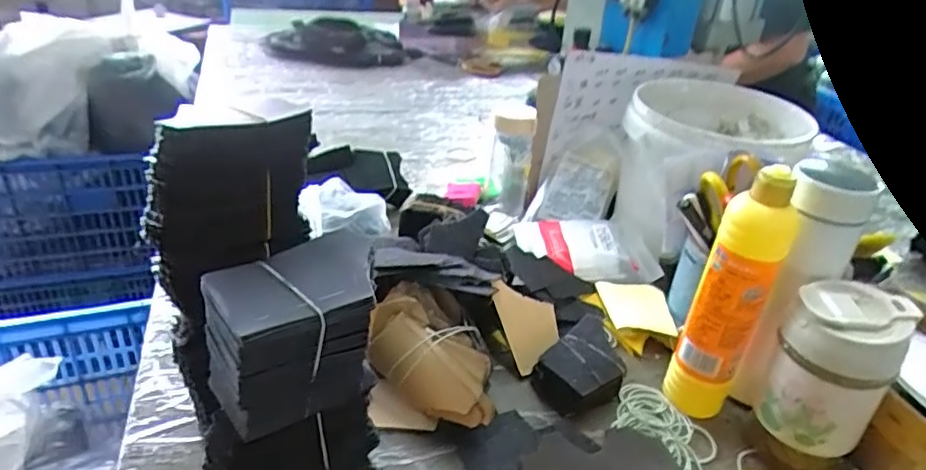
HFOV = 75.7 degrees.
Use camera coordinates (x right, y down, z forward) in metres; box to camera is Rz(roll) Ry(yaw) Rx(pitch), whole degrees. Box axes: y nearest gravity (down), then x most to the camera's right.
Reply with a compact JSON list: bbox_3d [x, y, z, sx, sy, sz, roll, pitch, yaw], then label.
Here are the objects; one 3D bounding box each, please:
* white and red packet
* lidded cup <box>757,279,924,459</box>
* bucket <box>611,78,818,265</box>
[{"bbox_3d":[0.152,0.015,0.740,0.169,0.033,0.103,8,30,2],"label":"white and red packet"},{"bbox_3d":[0.291,0.106,0.470,0.077,0.124,0.074,5,30,-3],"label":"lidded cup"},{"bbox_3d":[0.298,-0.084,0.745,0.214,0.168,0.233,5,30,-3],"label":"bucket"}]

